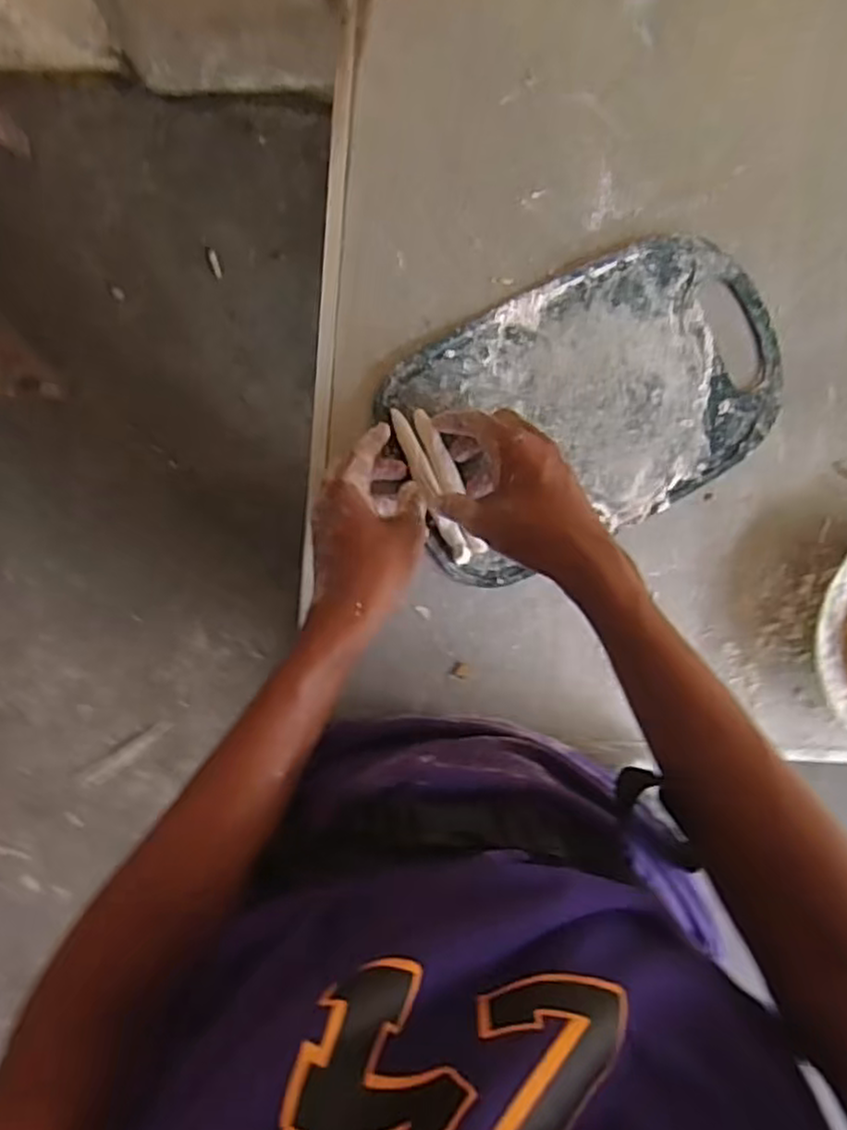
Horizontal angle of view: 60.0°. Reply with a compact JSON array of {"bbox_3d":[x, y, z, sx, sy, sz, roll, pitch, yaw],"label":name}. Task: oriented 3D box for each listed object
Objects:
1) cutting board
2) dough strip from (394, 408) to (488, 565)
[{"bbox_3d":[0.124,-0.118,0.543,0.290,0.012,0.180,-27,97,0],"label":"cutting board"},{"bbox_3d":[0.013,-0.058,0.532,0.031,0.013,0.117,-23,100,0],"label":"dough strip"}]

